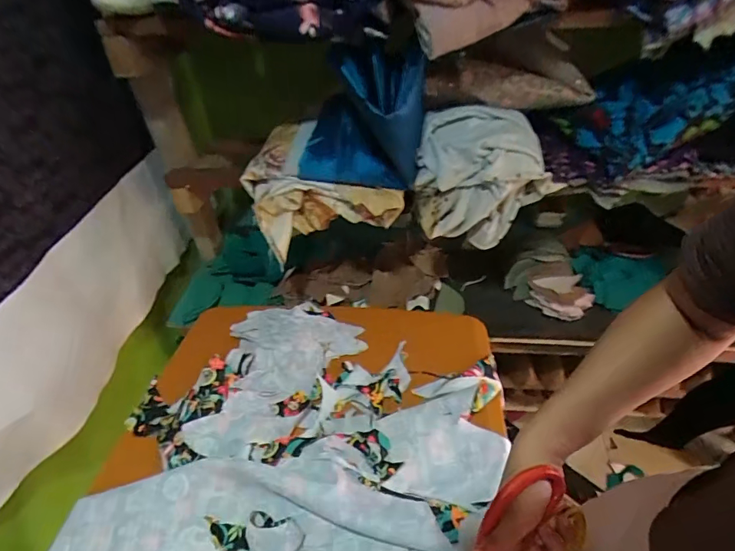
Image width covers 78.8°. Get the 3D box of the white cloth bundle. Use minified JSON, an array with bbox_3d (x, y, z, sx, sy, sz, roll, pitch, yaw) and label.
[{"bbox_3d":[0.179,-0.159,0.695,0.203,0.164,0.122,-4,39,1],"label":"white cloth bundle"}]

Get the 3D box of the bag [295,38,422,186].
[{"bbox_3d":[-0.005,-0.253,0.683,0.176,0.180,0.190,6,41,13],"label":"bag"}]

